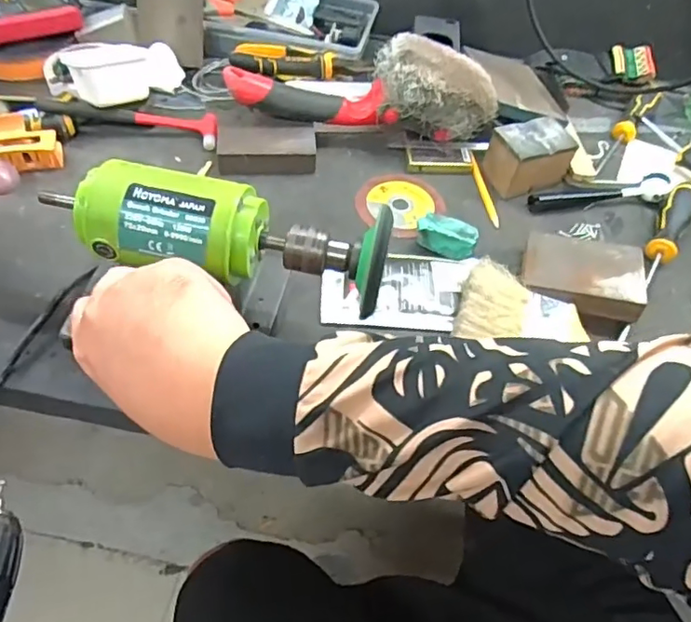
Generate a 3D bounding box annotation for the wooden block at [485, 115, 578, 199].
[{"bbox_3d":[0.191,-0.160,0.581,0.077,0.051,0.051,-20,57,-19],"label":"wooden block"}]

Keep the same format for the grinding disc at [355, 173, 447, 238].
[{"bbox_3d":[0.052,-0.109,0.565,0.081,0.008,0.080,0,57,-1],"label":"grinding disc"}]

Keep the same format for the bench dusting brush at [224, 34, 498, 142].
[{"bbox_3d":[0.020,-0.224,0.584,0.270,0.097,0.078,3,53,-3],"label":"bench dusting brush"}]

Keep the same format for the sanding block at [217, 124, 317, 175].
[{"bbox_3d":[-0.080,-0.168,0.579,0.097,0.027,0.054,-3,53,-8],"label":"sanding block"}]

